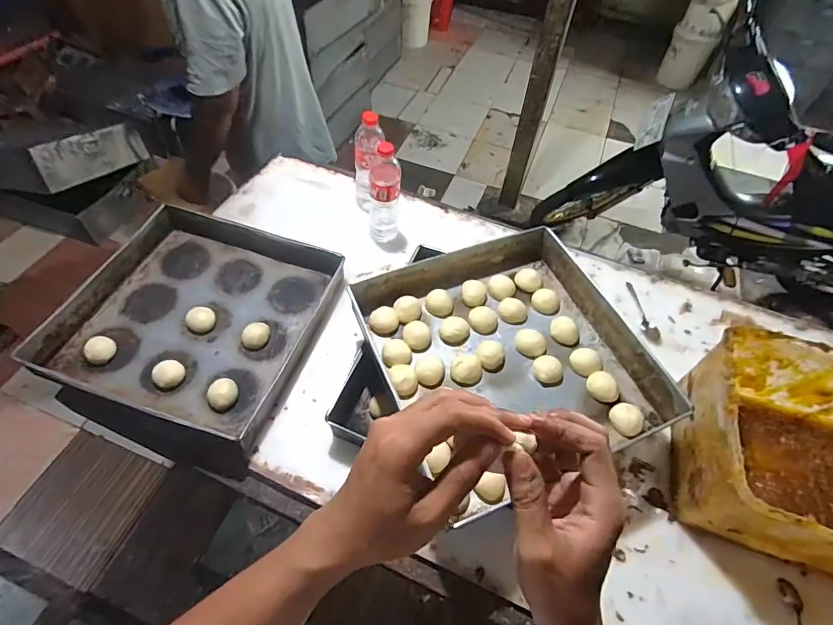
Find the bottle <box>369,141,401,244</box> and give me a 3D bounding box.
[{"bbox_3d":[-0.065,-0.248,0.918,0.070,0.218,0.084,3,55,-1],"label":"bottle"}]

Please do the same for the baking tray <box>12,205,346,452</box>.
[{"bbox_3d":[-0.397,0.002,0.822,0.421,0.060,0.413,17,57,7],"label":"baking tray"}]

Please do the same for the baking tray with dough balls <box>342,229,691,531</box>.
[{"bbox_3d":[0.155,0.066,0.735,0.394,0.073,0.405,-20,59,-17],"label":"baking tray with dough balls"}]

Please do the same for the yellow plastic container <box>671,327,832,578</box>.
[{"bbox_3d":[0.592,0.219,0.648,0.364,0.179,0.288,16,56,7],"label":"yellow plastic container"}]

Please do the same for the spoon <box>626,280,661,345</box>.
[{"bbox_3d":[0.465,-0.004,0.908,0.036,0.010,0.155,-1,56,-5],"label":"spoon"}]

